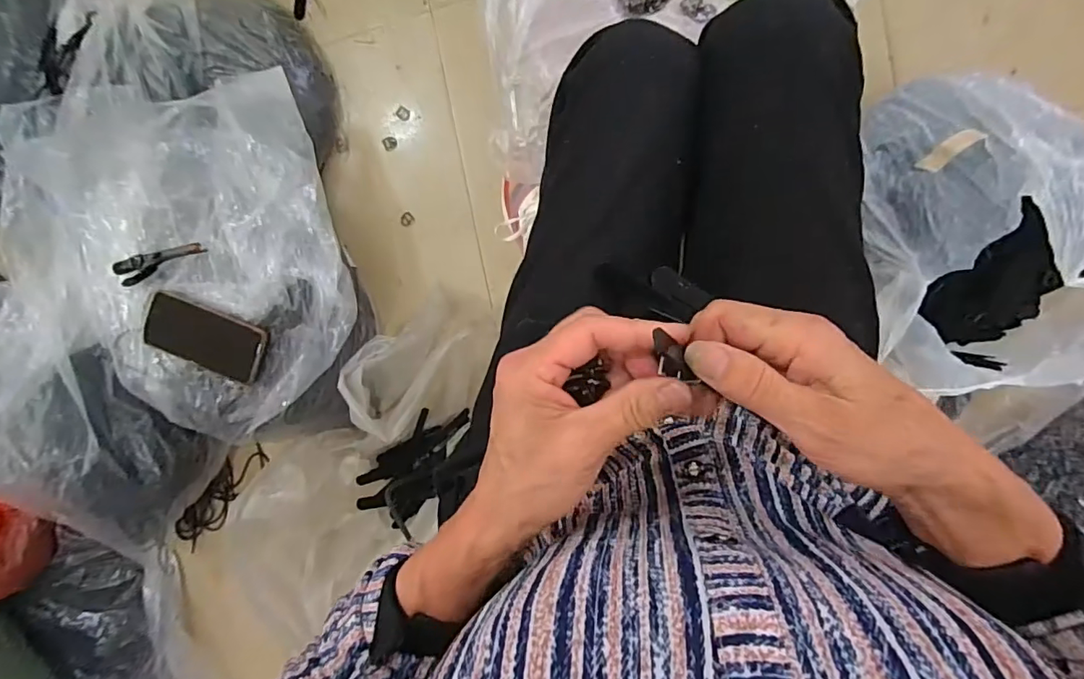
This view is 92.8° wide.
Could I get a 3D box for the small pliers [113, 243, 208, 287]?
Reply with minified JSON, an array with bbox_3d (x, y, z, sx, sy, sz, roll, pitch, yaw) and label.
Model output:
[{"bbox_3d":[-0.511,-0.107,0.692,0.148,0.018,0.031,-16,92,10],"label":"small pliers"}]

